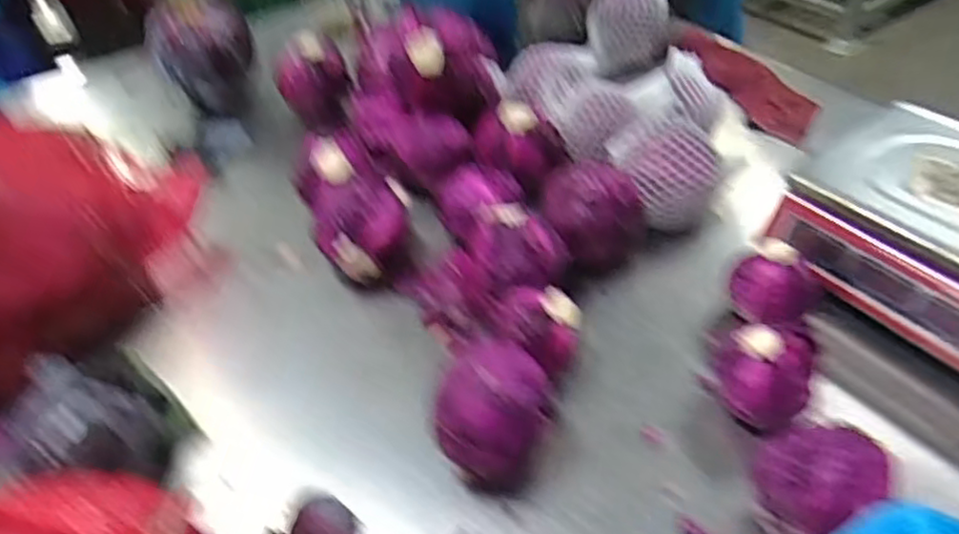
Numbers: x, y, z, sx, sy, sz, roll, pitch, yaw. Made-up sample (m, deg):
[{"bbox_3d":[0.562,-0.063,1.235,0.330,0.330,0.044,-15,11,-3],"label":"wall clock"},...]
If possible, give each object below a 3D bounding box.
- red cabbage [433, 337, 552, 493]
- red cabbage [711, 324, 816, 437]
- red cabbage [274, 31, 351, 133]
[{"bbox_3d":[0.013,0.135,0.623,0.096,0.112,0.106,14,48,23],"label":"red cabbage"},{"bbox_3d":[0.266,0.098,0.653,0.092,0.089,0.094,17,48,24],"label":"red cabbage"},{"bbox_3d":[-0.262,-0.285,1.092,0.109,0.121,0.118,-16,43,-8],"label":"red cabbage"}]

